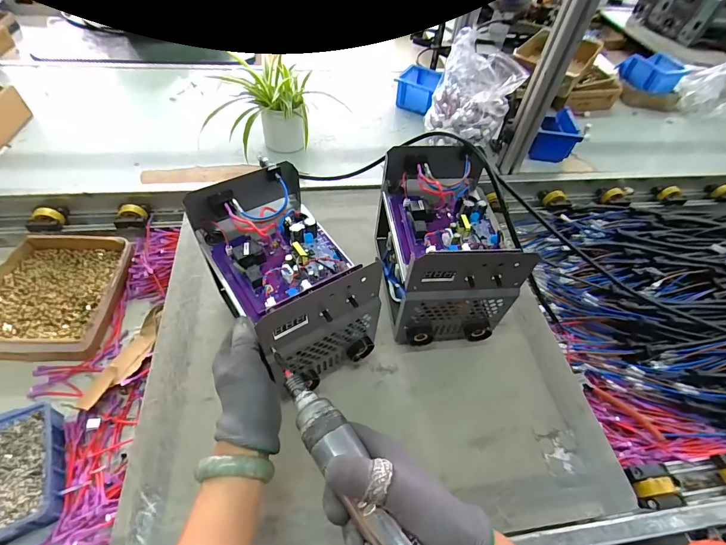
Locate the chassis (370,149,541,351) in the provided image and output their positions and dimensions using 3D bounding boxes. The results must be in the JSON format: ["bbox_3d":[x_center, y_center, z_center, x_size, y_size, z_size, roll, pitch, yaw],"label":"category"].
[{"bbox_3d":[0.112,-0.032,0.544,0.145,0.187,0.221,-3,53,-8],"label":"chassis"}]

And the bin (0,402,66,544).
[{"bbox_3d":[-0.432,0.250,0.461,0.107,0.046,0.151,-17,56,-17],"label":"bin"}]

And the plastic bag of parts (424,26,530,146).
[{"bbox_3d":[0.224,-0.353,0.760,0.163,0.173,0.149,18,53,8],"label":"plastic bag of parts"}]

